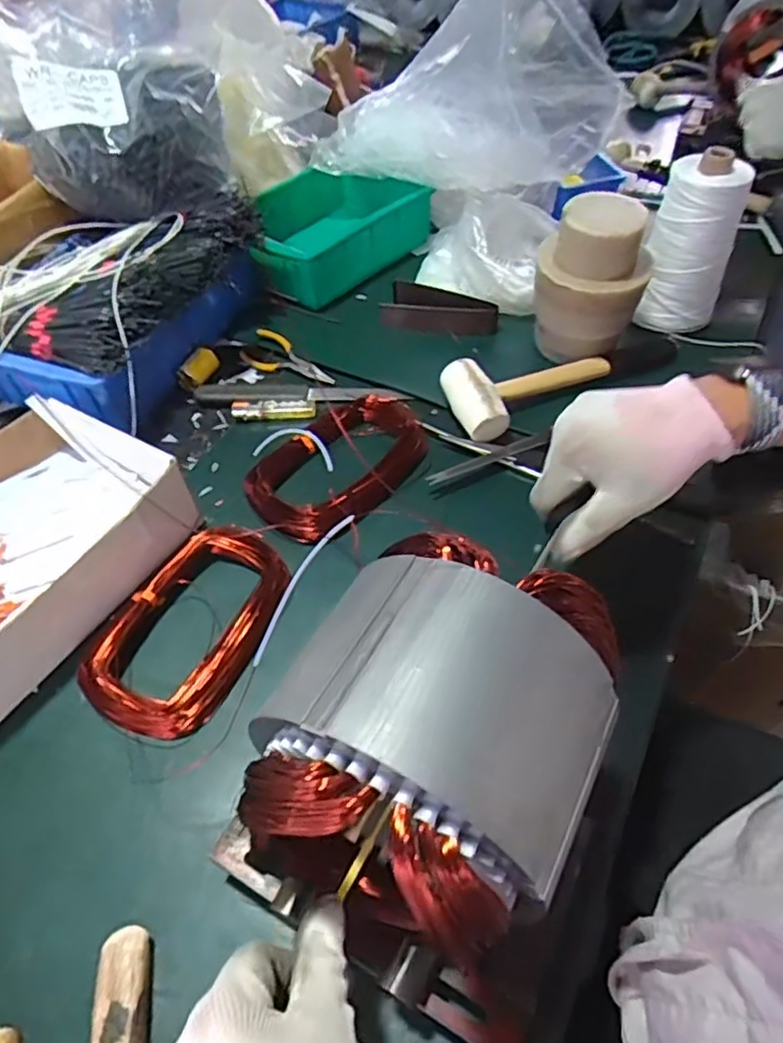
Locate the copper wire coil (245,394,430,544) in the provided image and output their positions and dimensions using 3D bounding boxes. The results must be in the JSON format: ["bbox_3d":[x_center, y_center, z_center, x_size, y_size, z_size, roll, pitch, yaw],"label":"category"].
[{"bbox_3d":[-0.051,-0.061,0.612,0.126,0.022,0.180,24,57,20],"label":"copper wire coil"}]

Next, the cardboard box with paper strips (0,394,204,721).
[{"bbox_3d":[-0.309,0.018,0.534,0.199,0.067,0.246,28,58,22],"label":"cardboard box with paper strips"}]

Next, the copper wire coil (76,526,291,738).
[{"bbox_3d":[-0.161,0.077,0.513,0.124,0.030,0.176,19,55,16],"label":"copper wire coil"}]

